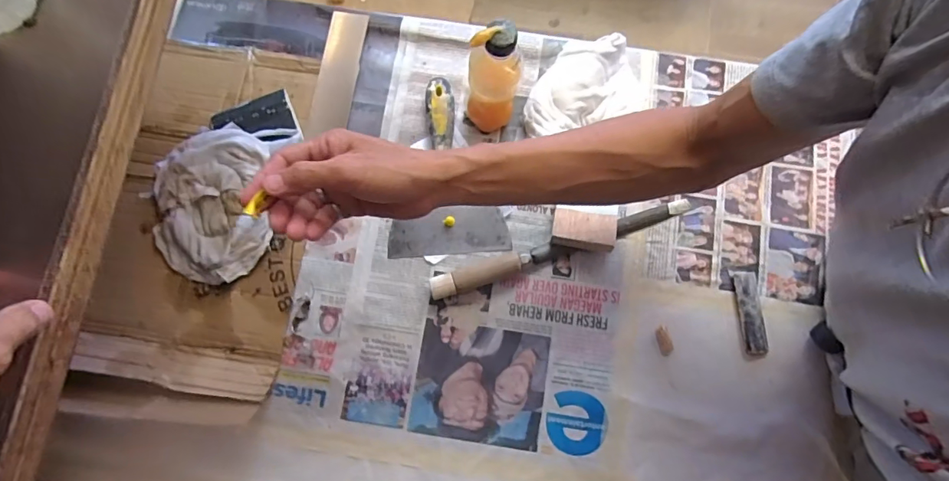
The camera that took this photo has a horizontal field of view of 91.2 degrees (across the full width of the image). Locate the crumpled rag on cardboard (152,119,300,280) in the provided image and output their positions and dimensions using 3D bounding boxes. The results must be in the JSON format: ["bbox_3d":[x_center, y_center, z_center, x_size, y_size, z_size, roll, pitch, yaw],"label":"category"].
[{"bbox_3d":[-0.297,-0.045,0.534,0.139,0.032,0.178,4,79,0],"label":"crumpled rag on cardboard"}]

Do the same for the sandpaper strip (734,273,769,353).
[{"bbox_3d":[0.316,0.082,0.533,0.027,0.009,0.092,0,79,-1],"label":"sandpaper strip"}]

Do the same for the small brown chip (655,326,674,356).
[{"bbox_3d":[0.216,0.114,0.529,0.016,0.004,0.031,-9,80,-2],"label":"small brown chip"}]

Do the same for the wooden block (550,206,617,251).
[{"bbox_3d":[0.125,-0.011,0.537,0.070,0.029,0.040,9,79,1],"label":"wooden block"}]

